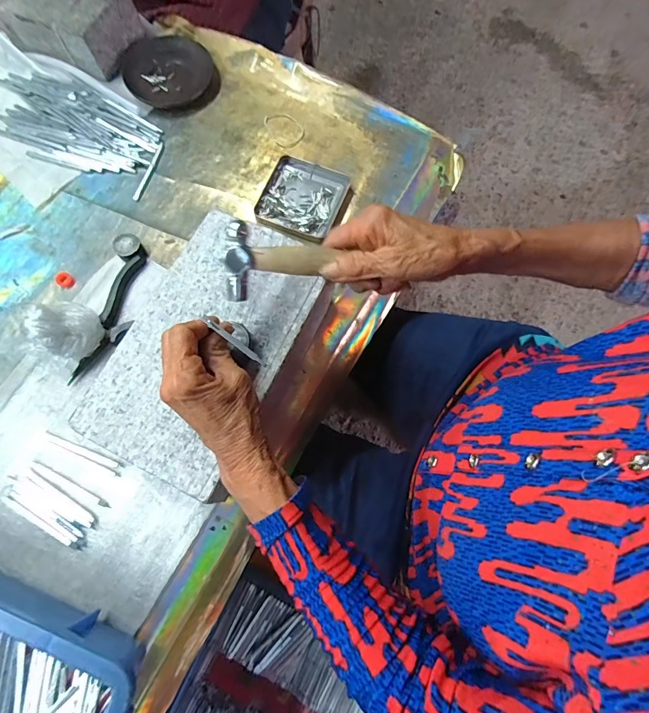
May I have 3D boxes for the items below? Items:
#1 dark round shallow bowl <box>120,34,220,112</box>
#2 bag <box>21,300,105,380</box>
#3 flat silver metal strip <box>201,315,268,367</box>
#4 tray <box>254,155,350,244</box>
[{"bbox_3d":[-0.211,-0.390,0.531,0.118,0.028,0.119,0,74,0],"label":"dark round shallow bowl"},{"bbox_3d":[-0.266,-0.021,0.394,0.053,0.067,0.071,33,76,11],"label":"bag"},{"bbox_3d":[-0.067,-0.011,0.286,0.059,0.004,0.006,39,74,-8],"label":"flat silver metal strip"},{"bbox_3d":[-0.029,-0.197,0.479,0.097,0.014,0.102,19,75,5],"label":"tray"}]

